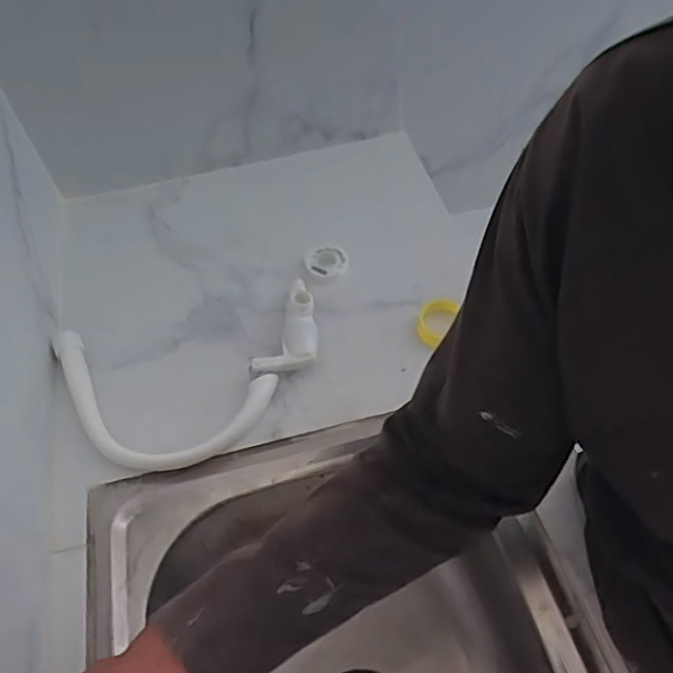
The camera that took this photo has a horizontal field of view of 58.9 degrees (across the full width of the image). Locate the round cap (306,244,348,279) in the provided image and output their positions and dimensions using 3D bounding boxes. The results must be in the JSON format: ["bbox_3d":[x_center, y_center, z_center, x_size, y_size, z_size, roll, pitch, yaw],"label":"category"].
[{"bbox_3d":[-0.012,-0.094,0.741,0.051,0.014,0.045,-1,54,3],"label":"round cap"}]

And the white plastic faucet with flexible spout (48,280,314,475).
[{"bbox_3d":[-0.160,0.038,0.636,0.293,0.043,0.195,-9,55,-5],"label":"white plastic faucet with flexible spout"}]

